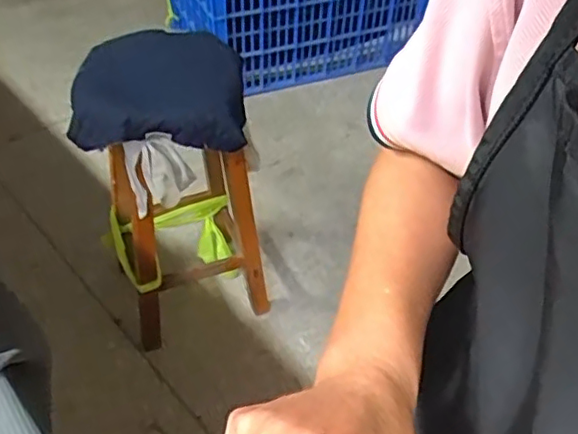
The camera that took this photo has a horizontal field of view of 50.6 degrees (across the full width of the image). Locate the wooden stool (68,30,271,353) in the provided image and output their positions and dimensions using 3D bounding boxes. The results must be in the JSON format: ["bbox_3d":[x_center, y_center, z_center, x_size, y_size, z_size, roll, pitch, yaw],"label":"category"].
[{"bbox_3d":[-0.211,-0.037,1.185,0.301,0.594,0.296,-10,45,-12],"label":"wooden stool"}]

